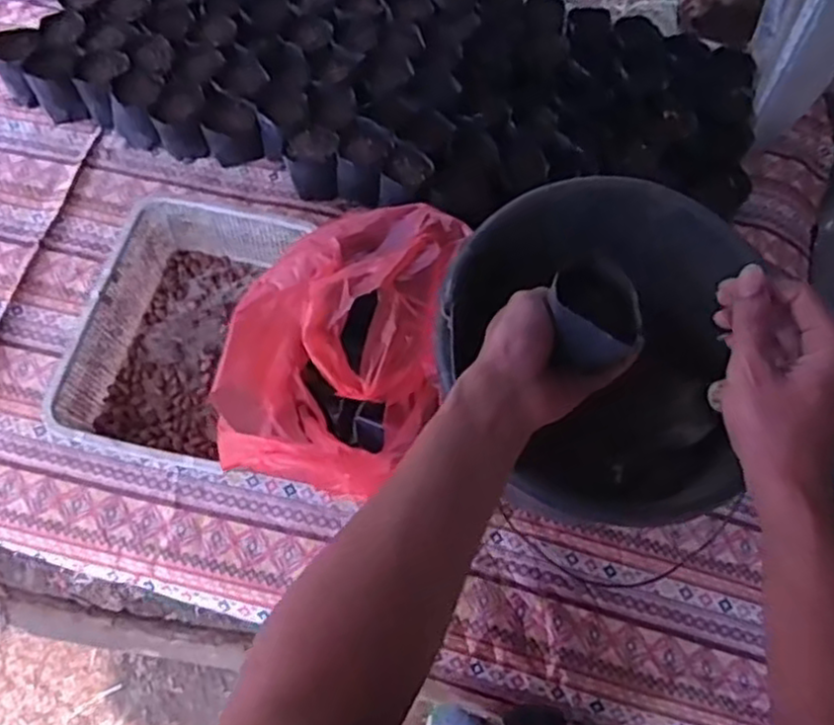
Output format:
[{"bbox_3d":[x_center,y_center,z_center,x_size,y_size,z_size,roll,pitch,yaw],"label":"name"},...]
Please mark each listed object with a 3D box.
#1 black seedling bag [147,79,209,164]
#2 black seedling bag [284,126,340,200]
[{"bbox_3d":[-0.291,-0.300,0.902,0.061,0.074,0.062,0,65,-3],"label":"black seedling bag"},{"bbox_3d":[-0.125,-0.236,0.876,0.060,0.071,0.057,-6,65,-6],"label":"black seedling bag"}]

